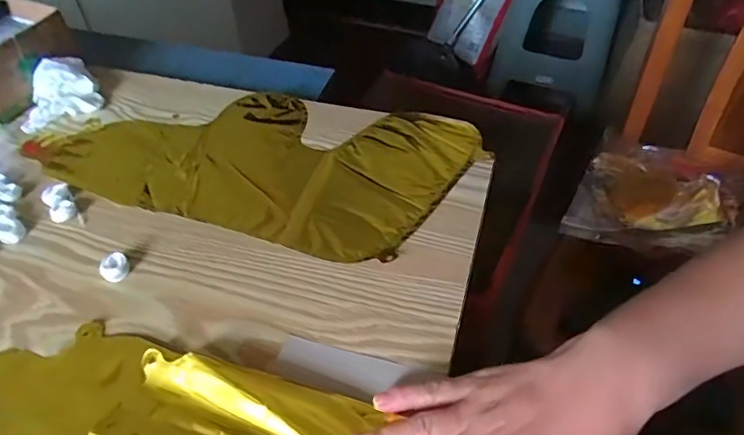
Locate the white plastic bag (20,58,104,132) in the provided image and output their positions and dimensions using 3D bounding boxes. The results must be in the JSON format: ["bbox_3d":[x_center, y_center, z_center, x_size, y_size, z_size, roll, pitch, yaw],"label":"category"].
[{"bbox_3d":[-0.337,-0.134,0.548,0.081,0.038,0.067,-30,52,-23],"label":"white plastic bag"}]

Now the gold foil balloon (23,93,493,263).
[{"bbox_3d":[-0.112,-0.068,0.503,0.401,0.008,0.196,13,49,15],"label":"gold foil balloon"}]

